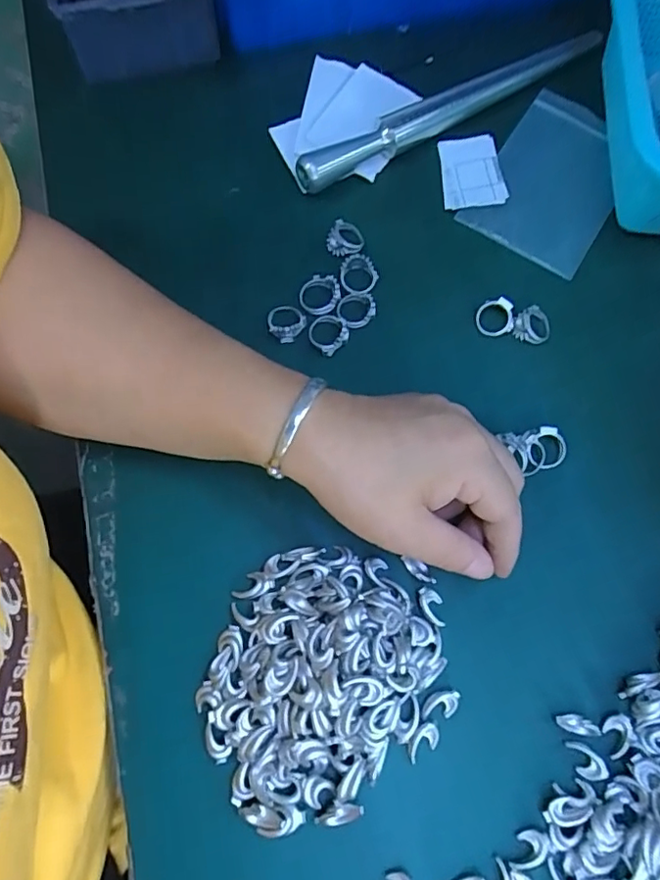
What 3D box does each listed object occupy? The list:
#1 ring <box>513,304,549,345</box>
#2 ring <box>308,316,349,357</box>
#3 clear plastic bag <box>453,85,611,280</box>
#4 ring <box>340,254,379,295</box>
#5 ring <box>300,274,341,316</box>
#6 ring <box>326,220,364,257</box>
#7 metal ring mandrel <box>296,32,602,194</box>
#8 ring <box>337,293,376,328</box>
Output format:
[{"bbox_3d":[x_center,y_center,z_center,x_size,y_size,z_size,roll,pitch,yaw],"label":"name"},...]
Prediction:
[{"bbox_3d":[0.116,-0.066,0.315,0.021,0.006,0.022,0,73,0],"label":"ring"},{"bbox_3d":[-0.002,-0.061,0.313,0.021,0.008,0.021,0,73,0],"label":"ring"},{"bbox_3d":[0.143,-0.164,0.349,0.077,0.004,0.121,32,76,10],"label":"clear plastic bag"},{"bbox_3d":[0.017,-0.097,0.323,0.021,0.010,0.020,0,73,0],"label":"ring"},{"bbox_3d":[-0.006,-0.084,0.317,0.020,0.008,0.023,40,77,12],"label":"ring"},{"bbox_3d":[0.009,-0.119,0.329,0.020,0.014,0.020,0,73,0],"label":"ring"},{"bbox_3d":[0.077,-0.211,0.352,0.219,0.022,0.017,-30,75,-8],"label":"metal ring mandrel"},{"bbox_3d":[0.016,-0.075,0.317,0.021,0.009,0.020,0,73,0],"label":"ring"}]

